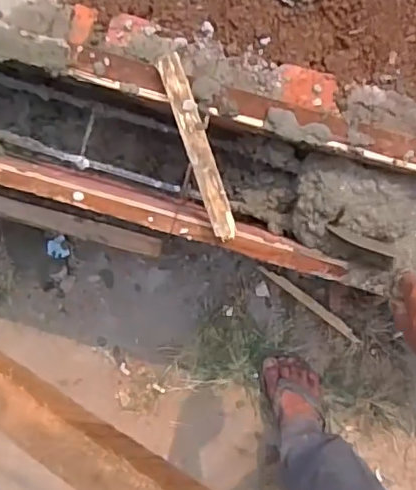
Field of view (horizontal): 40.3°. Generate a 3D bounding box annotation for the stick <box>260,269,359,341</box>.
[{"bbox_3d":[0.204,0.120,1.139,0.240,0.009,0.019,37,97,5],"label":"stick"}]

